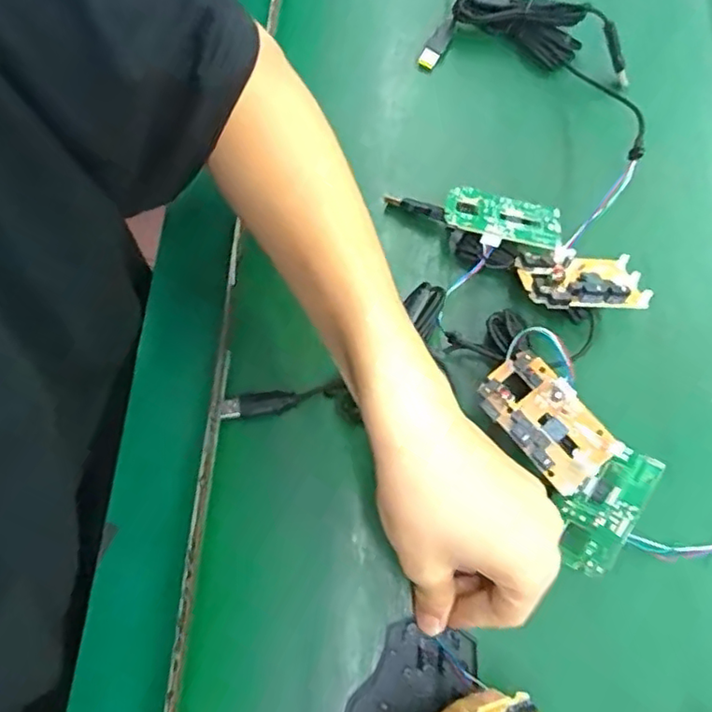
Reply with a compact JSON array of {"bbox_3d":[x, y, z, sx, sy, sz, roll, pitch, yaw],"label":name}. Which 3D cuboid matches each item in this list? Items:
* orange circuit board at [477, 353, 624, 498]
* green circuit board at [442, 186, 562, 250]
[{"bbox_3d":[0.110,0.037,0.351,0.045,0.014,0.079,-39,74,-11],"label":"orange circuit board"},{"bbox_3d":[0.098,-0.092,0.406,0.078,0.006,0.040,12,53,-1],"label":"green circuit board"}]

